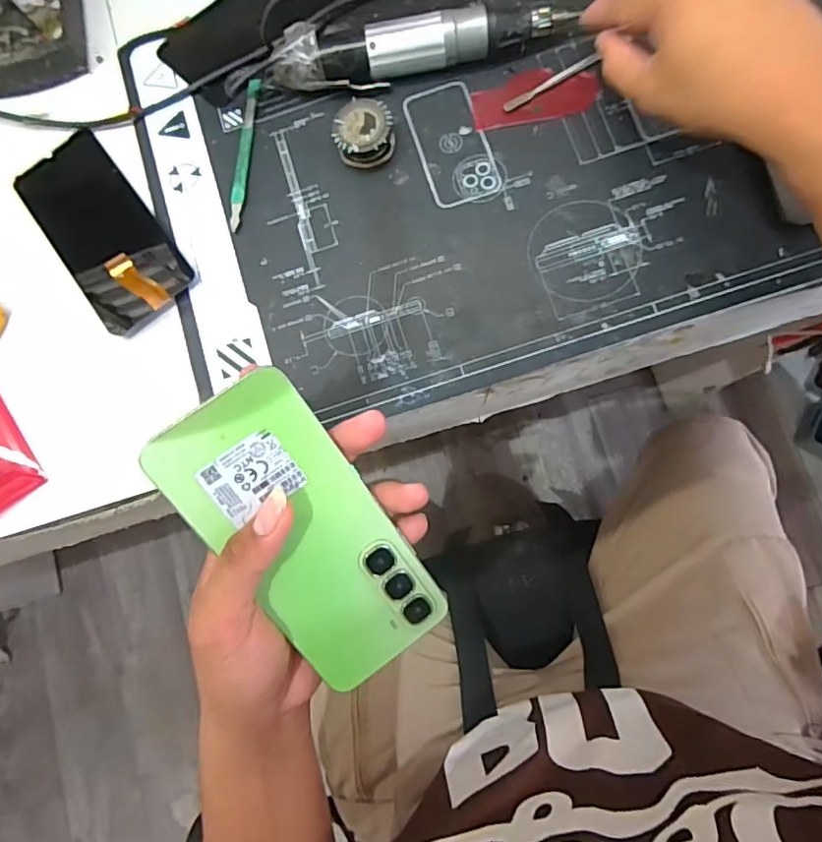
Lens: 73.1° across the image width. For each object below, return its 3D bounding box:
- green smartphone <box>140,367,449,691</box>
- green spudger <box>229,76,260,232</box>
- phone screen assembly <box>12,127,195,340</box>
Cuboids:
[{"bbox_3d":[-0.050,0.058,0.273,0.074,0.004,0.162,-36,106,-9],"label":"green smartphone"},{"bbox_3d":[-0.120,-0.192,0.398,0.010,0.005,0.116,4,82,6],"label":"green spudger"},{"bbox_3d":[-0.225,-0.141,0.378,0.069,0.052,0.165,-38,80,-1],"label":"phone screen assembly"}]

